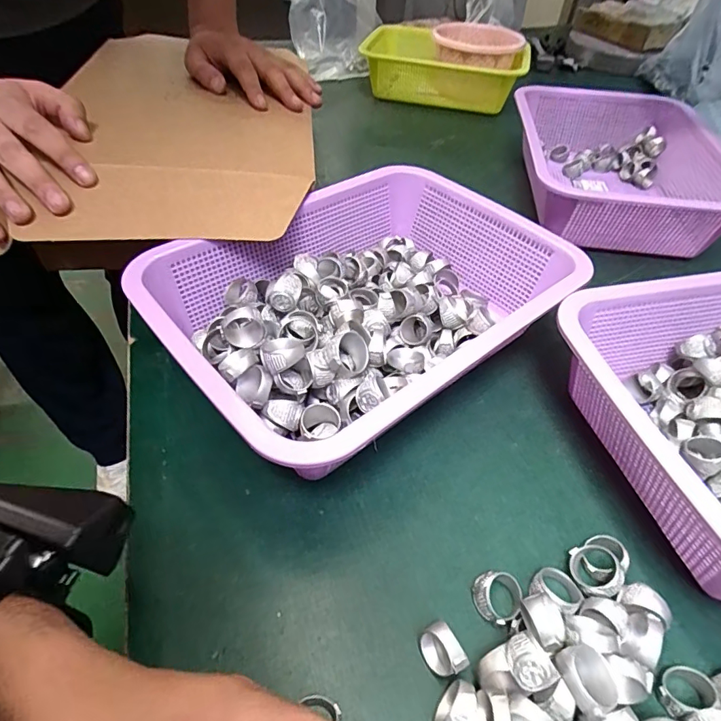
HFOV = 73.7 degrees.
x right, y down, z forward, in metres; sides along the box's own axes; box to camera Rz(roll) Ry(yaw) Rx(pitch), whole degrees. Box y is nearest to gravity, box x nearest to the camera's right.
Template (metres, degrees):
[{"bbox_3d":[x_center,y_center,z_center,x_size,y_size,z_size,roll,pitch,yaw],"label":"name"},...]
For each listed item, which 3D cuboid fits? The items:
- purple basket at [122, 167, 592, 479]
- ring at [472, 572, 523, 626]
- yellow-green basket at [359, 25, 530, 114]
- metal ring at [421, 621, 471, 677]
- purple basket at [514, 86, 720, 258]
[{"bbox_3d":[0.007,-0.043,0.387,0.306,0.083,0.222,-32,56,-29],"label":"purple basket"},{"bbox_3d":[0.077,0.133,0.270,0.025,0.017,0.025,2,46,-2],"label":"ring"},{"bbox_3d":[0.141,-0.506,0.826,0.266,0.084,0.168,14,48,11],"label":"yellow-green basket"},{"bbox_3d":[0.041,0.151,0.247,0.016,0.021,0.023,-20,50,-21],"label":"metal ring"},{"bbox_3d":[0.303,-0.238,0.587,0.227,0.079,0.295,8,46,5],"label":"purple basket"}]

